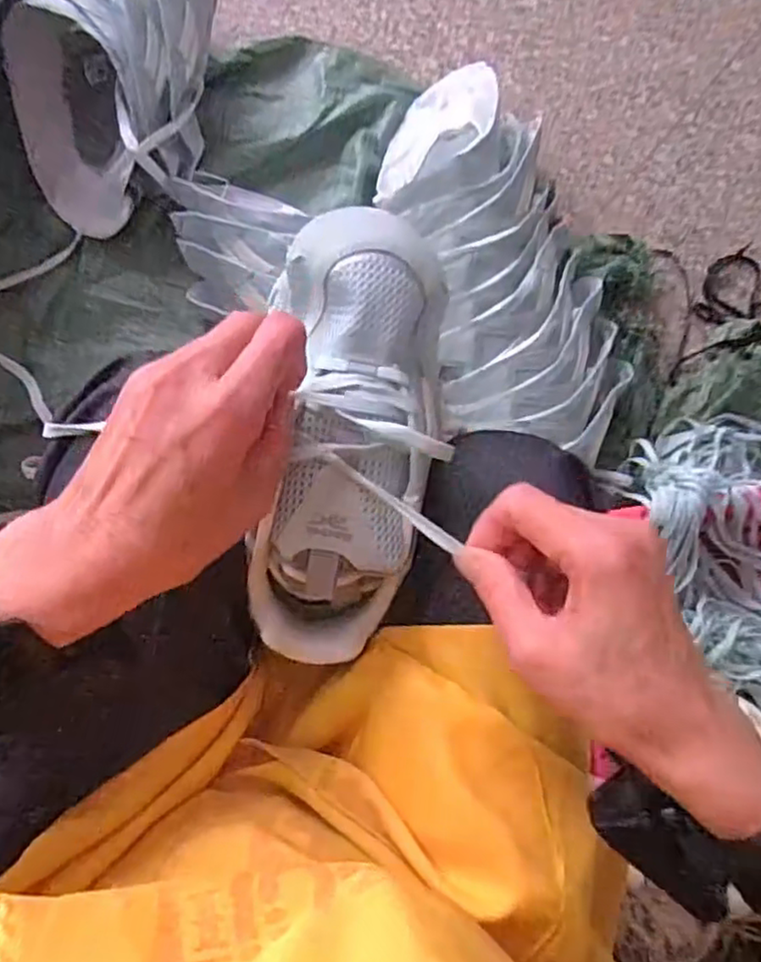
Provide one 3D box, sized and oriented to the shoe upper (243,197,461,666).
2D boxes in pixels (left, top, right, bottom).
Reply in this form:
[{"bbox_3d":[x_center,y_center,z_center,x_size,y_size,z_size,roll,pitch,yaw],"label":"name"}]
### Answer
[{"bbox_3d":[-0.018,-0.022,0.355,0.095,0.058,0.237,8,89,-6],"label":"shoe upper"}]

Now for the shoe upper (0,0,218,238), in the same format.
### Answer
[{"bbox_3d":[-0.293,-0.410,0.696,0.207,0.114,0.273,7,85,-6],"label":"shoe upper"}]

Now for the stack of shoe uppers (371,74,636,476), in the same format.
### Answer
[{"bbox_3d":[0.136,-0.275,0.726,0.214,0.103,0.471,-13,75,-7],"label":"stack of shoe uppers"}]

